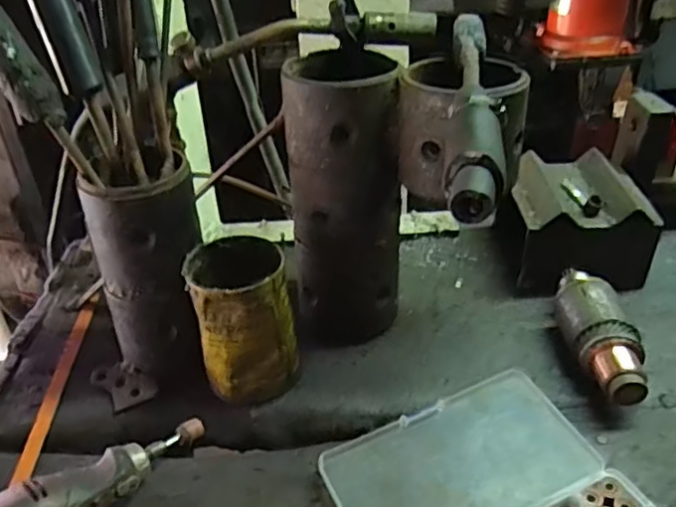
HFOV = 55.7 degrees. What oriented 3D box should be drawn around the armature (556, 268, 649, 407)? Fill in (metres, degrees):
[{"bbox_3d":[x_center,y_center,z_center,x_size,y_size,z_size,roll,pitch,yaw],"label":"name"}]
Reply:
[{"bbox_3d":[0.206,0.063,0.516,0.050,0.058,0.149,-3,32,1],"label":"armature"}]

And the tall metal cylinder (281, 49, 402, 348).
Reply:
[{"bbox_3d":[0.004,-0.042,0.525,0.086,0.223,0.082,-3,32,0],"label":"tall metal cylinder"}]

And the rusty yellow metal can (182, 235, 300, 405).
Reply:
[{"bbox_3d":[-0.074,0.050,0.500,0.070,0.108,0.074,-2,32,1],"label":"rusty yellow metal can"}]

